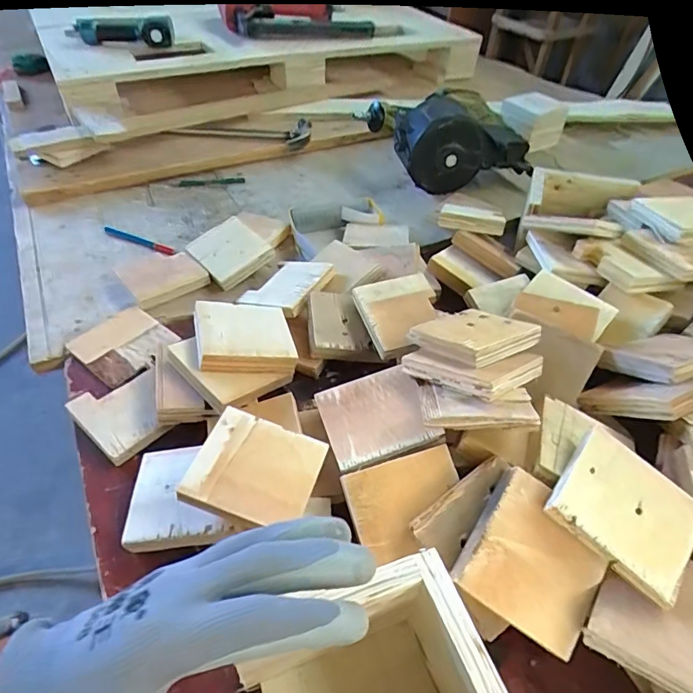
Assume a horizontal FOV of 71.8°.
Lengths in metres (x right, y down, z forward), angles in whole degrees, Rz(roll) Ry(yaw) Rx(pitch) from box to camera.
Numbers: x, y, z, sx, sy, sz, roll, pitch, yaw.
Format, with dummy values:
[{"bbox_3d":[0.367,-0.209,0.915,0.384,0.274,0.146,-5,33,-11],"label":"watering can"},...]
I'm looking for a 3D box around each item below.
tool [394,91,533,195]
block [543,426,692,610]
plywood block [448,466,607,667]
[{"bbox_3d":[0.194,-0.341,0.797,0.222,0.116,0.103,-14,49,-16],"label":"tool"},{"bbox_3d":[0.196,0.113,0.334,0.090,0.009,0.085,41,56,14],"label":"block"},{"bbox_3d":[0.129,0.146,0.329,0.086,0.014,0.088,34,74,4],"label":"plywood block"}]

